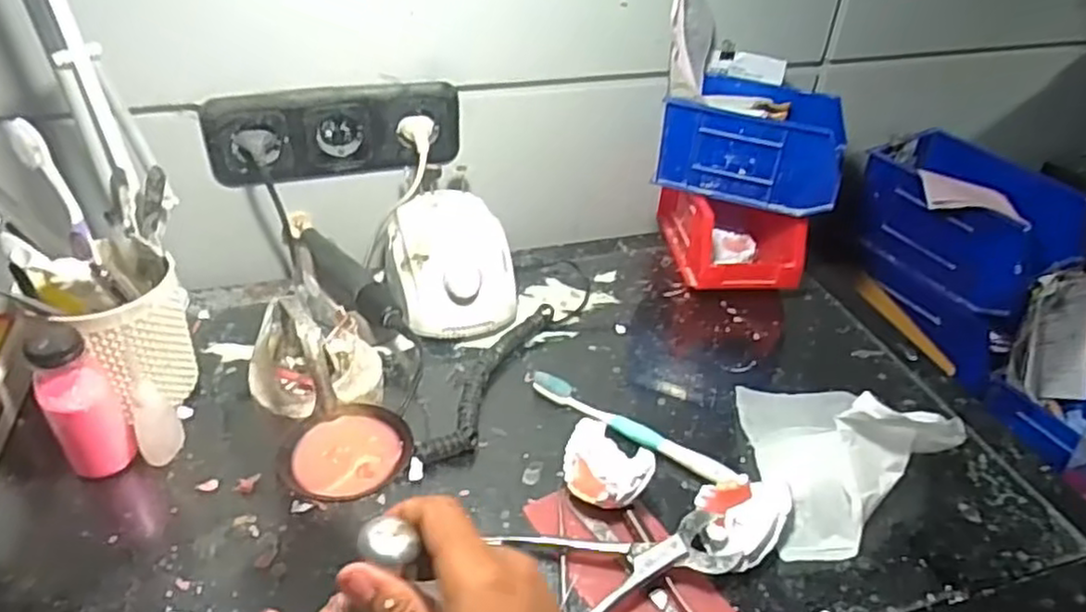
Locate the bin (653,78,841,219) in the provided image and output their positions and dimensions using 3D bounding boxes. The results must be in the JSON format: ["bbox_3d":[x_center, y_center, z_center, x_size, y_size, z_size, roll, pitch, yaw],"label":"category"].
[{"bbox_3d":[0.199,-0.155,0.679,0.158,0.079,0.100,17,39,15],"label":"bin"}]

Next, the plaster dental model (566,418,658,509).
[{"bbox_3d":[0.045,0.113,0.507,0.061,0.041,0.060,3,37,-3],"label":"plaster dental model"}]

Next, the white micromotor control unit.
[{"bbox_3d":[-0.084,-0.042,0.660,0.109,0.064,0.137,-9,40,-18],"label":"white micromotor control unit"}]

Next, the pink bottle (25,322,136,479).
[{"bbox_3d":[-0.306,0.062,0.478,0.038,0.108,0.040,-26,47,-34],"label":"pink bottle"}]

